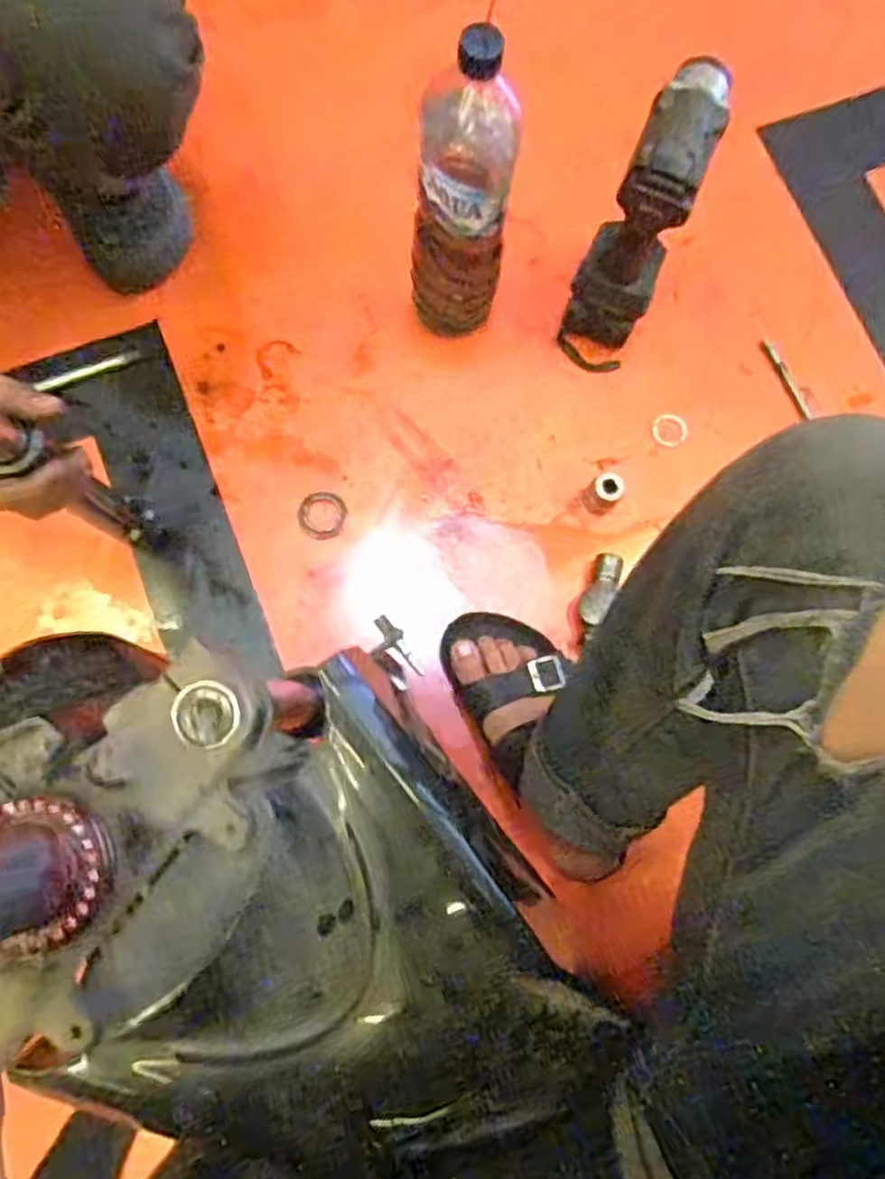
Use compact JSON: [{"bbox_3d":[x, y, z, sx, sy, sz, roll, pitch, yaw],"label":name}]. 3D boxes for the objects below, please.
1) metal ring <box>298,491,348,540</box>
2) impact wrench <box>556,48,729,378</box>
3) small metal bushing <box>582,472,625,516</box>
[{"bbox_3d":[-0.124,-0.077,0.747,0.050,0.004,0.051,1,78,-4],"label":"metal ring"},{"bbox_3d":[0.184,-0.334,0.702,0.078,0.275,0.120,21,78,1],"label":"impact wrench"},{"bbox_3d":[0.167,-0.100,0.747,0.034,0.046,0.030,32,78,3],"label":"small metal bushing"}]

